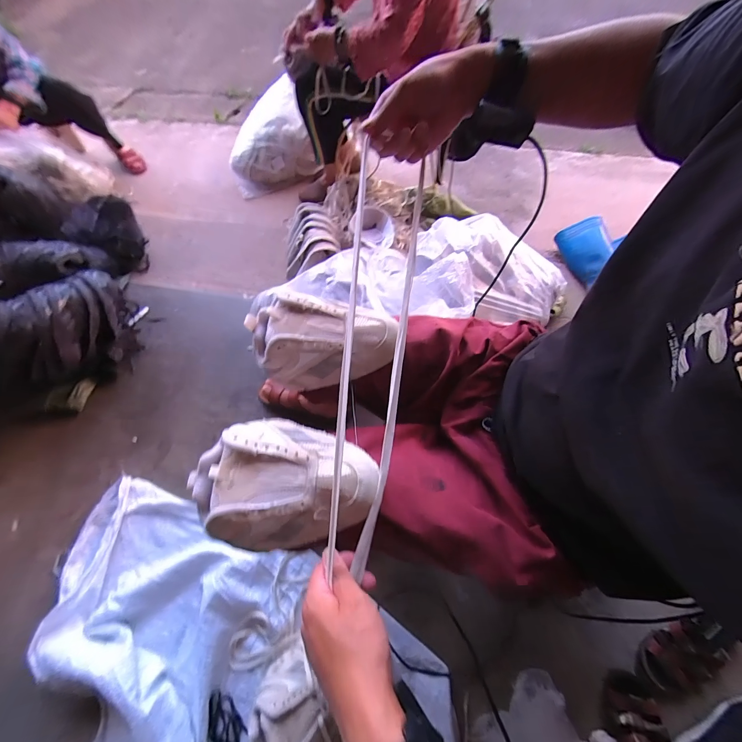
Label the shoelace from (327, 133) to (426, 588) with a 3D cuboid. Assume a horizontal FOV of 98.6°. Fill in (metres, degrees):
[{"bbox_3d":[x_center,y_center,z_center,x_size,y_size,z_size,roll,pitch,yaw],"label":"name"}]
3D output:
[{"bbox_3d":[0.004,-0.022,0.365,0.073,0.059,0.454,6,85,5],"label":"shoelace"}]

